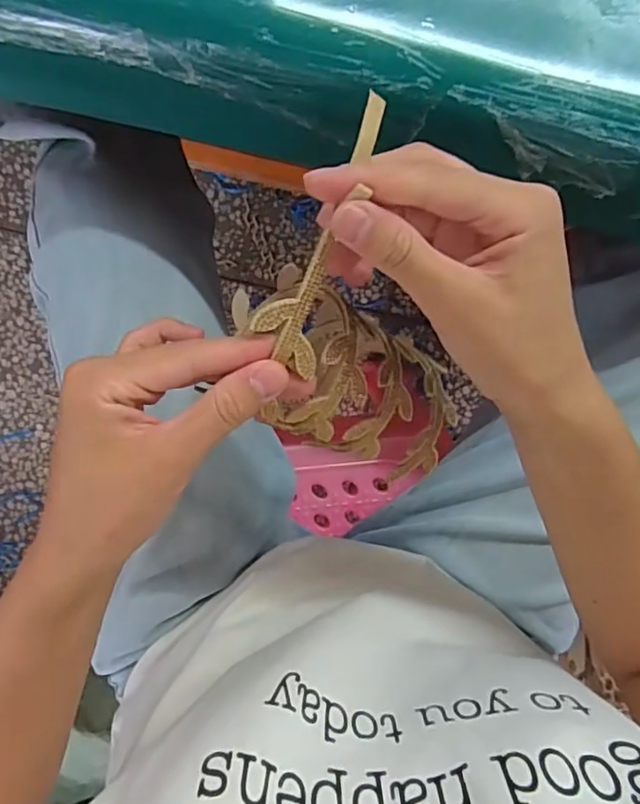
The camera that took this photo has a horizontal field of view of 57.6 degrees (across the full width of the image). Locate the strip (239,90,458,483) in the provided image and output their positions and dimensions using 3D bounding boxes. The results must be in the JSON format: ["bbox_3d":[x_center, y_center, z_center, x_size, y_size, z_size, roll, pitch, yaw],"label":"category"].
[{"bbox_3d":[0.015,-0.021,0.263,0.091,0.022,0.178,-37,133,-15],"label":"strip"}]

